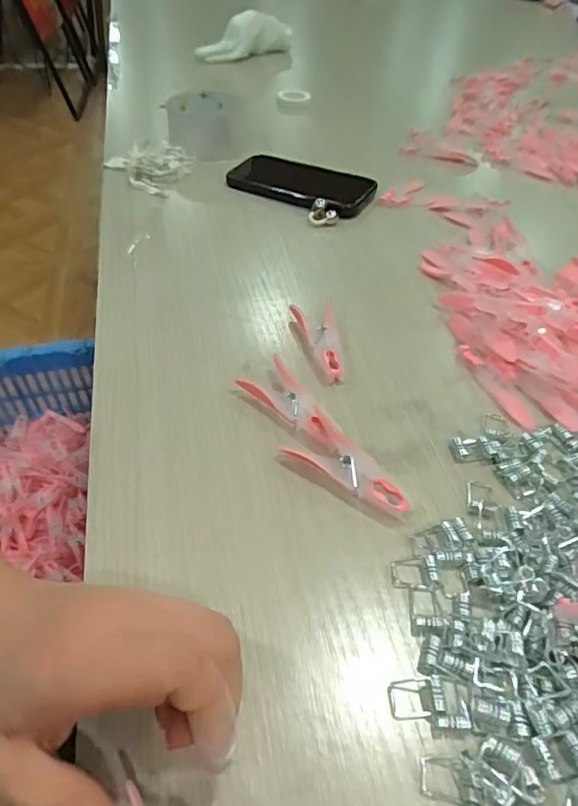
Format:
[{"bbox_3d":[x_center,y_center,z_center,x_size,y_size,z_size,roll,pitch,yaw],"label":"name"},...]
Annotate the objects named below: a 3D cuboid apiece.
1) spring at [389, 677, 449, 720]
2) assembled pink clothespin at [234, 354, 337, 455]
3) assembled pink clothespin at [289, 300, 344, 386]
[{"bbox_3d":[0.054,0.124,0.220,0.022,0.009,0.015,2,46,-1],"label":"spring"},{"bbox_3d":[0.004,0.002,0.326,0.031,0.017,0.075,-30,54,-28],"label":"assembled pink clothespin"},{"bbox_3d":[0.023,-0.044,0.371,0.028,0.013,0.077,-6,47,-8],"label":"assembled pink clothespin"}]

